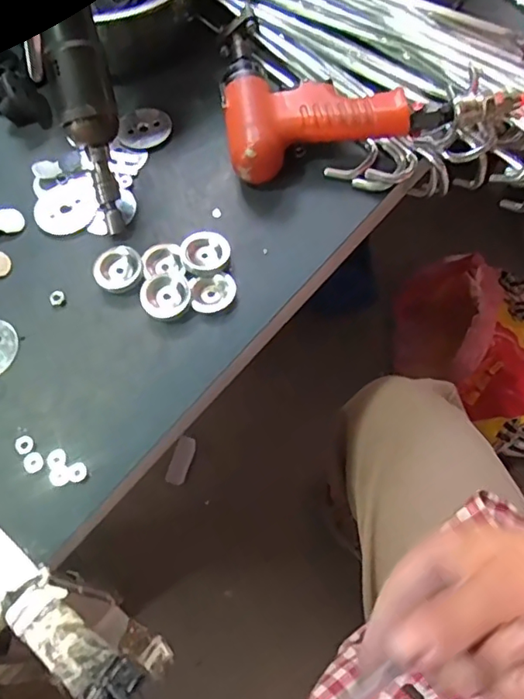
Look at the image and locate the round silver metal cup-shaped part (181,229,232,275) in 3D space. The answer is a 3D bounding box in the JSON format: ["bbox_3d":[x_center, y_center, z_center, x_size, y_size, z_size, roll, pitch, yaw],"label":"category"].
[{"bbox_3d":[-0.041,-0.070,0.399,0.035,0.013,0.031,-9,62,-4],"label":"round silver metal cup-shaped part"}]

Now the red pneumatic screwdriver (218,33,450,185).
[{"bbox_3d":[0.047,-0.203,0.448,0.164,0.046,0.126,-12,63,-6],"label":"red pneumatic screwdriver"}]

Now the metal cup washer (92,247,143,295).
[{"bbox_3d":[-0.103,-0.058,0.394,0.034,0.013,0.029,-27,65,-13],"label":"metal cup washer"}]

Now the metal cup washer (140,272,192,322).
[{"bbox_3d":[-0.068,-0.038,0.385,0.035,0.012,0.031,-16,63,-8],"label":"metal cup washer"}]

